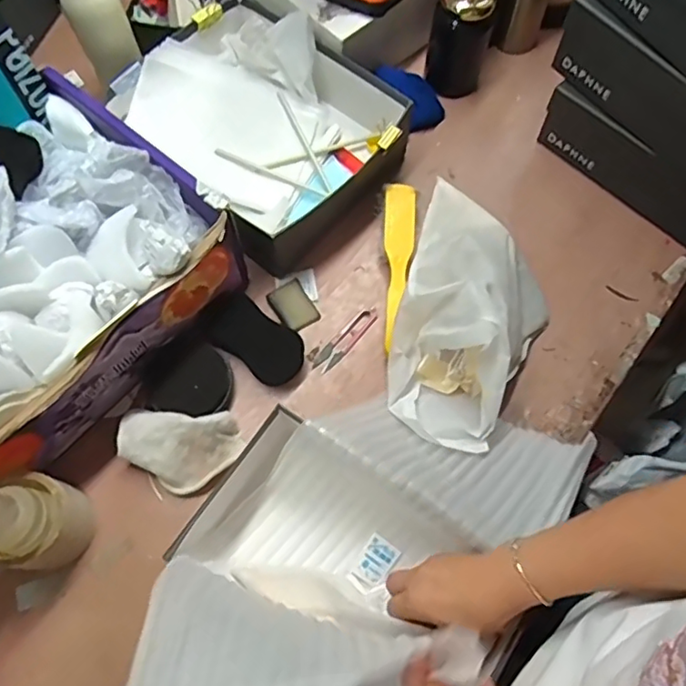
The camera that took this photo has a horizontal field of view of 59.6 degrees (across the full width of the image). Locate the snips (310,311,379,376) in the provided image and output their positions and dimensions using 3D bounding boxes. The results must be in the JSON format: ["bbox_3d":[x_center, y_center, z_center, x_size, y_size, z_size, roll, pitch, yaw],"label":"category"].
[{"bbox_3d":[0.003,-0.003,0.720,0.024,0.005,0.096,39,73,14],"label":"snips"}]

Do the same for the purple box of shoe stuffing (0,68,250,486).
[{"bbox_3d":[-0.348,-0.067,0.622,0.308,0.157,0.394,37,73,14],"label":"purple box of shoe stuffing"}]

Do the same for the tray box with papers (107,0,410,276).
[{"bbox_3d":[-0.097,-0.279,0.778,0.247,0.131,0.326,-42,74,-15],"label":"tray box with papers"}]

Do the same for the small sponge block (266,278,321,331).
[{"bbox_3d":[-0.059,-0.045,0.728,0.046,0.009,0.060,-33,72,-13],"label":"small sponge block"}]

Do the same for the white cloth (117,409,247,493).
[{"bbox_3d":[-0.176,0.115,0.646,0.120,0.043,0.081,1,68,0],"label":"white cloth"}]

